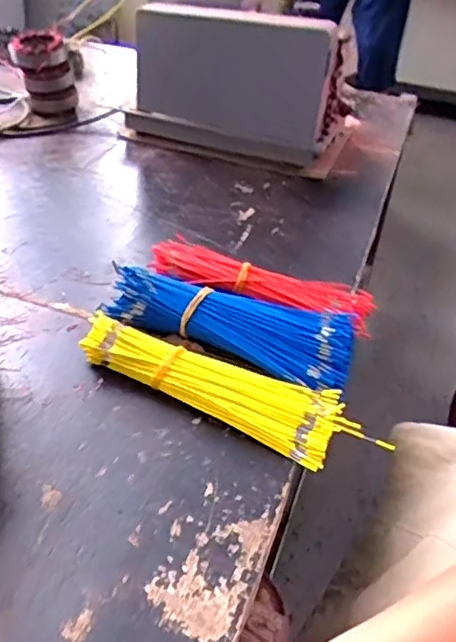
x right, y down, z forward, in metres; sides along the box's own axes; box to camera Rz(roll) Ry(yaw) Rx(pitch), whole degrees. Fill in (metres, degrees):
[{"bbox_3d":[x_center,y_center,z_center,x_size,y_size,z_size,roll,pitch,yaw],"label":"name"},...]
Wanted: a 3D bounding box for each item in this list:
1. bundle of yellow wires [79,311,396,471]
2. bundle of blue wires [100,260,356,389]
[{"bbox_3d":[-0.001,0.059,0.533,0.282,0.035,0.073,22,40,18],"label":"bundle of yellow wires"},{"bbox_3d":[0.003,-0.002,0.599,0.243,0.049,0.095,19,39,14],"label":"bundle of blue wires"}]

